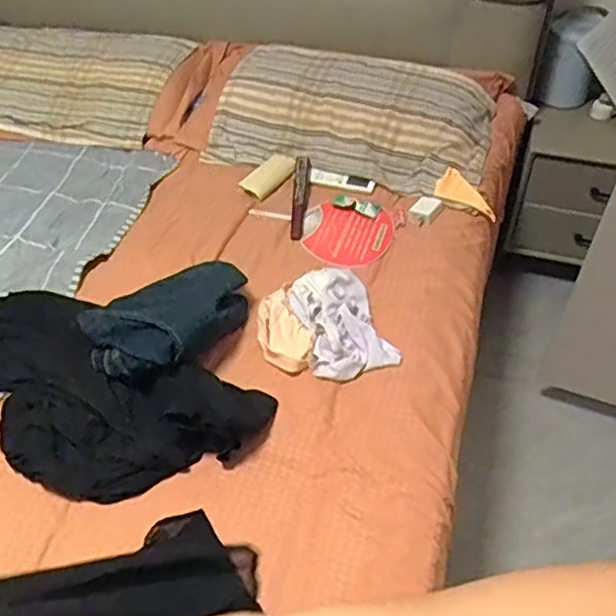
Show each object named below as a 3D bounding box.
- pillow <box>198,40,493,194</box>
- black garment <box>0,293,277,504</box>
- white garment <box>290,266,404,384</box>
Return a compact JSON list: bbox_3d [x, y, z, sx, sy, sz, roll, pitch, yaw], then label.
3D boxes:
[{"bbox_3d":[0.120,-0.493,1.587,0.663,0.121,0.393,12,46,11],"label":"pillow"},{"bbox_3d":[-0.362,0.127,1.024,0.561,0.081,0.296,23,50,21],"label":"black garment"},{"bbox_3d":[0.055,0.020,1.142,0.153,0.055,0.237,-12,47,-12],"label":"white garment"}]

